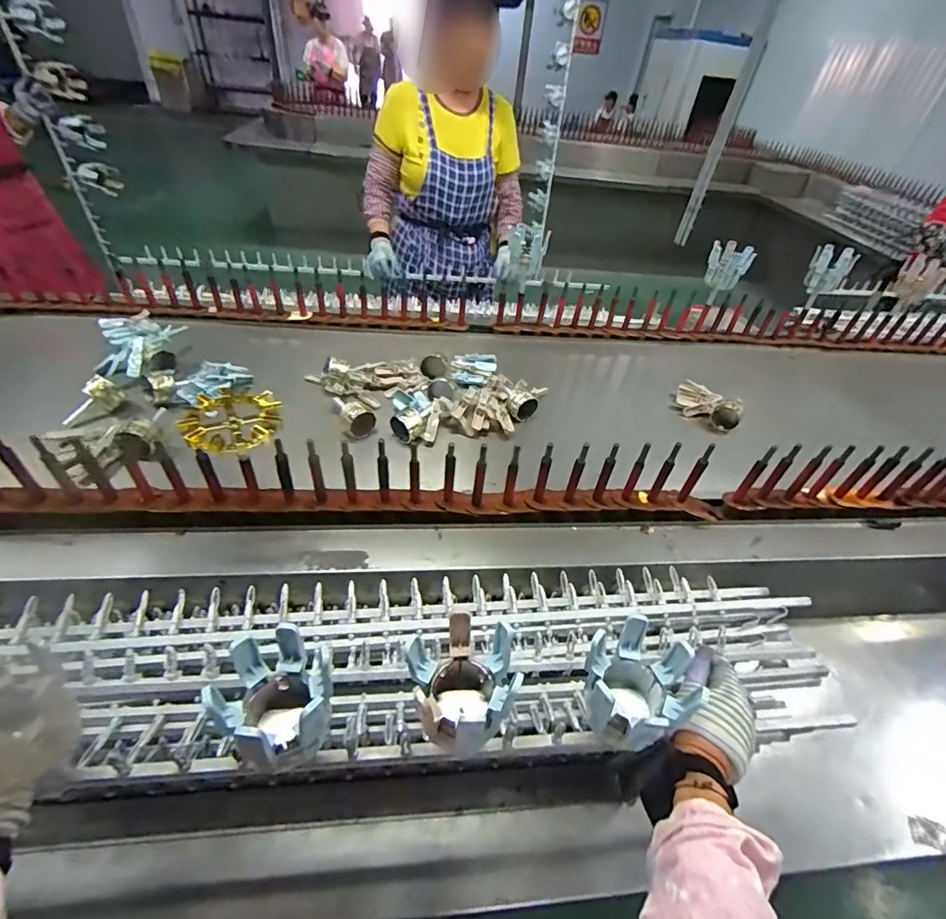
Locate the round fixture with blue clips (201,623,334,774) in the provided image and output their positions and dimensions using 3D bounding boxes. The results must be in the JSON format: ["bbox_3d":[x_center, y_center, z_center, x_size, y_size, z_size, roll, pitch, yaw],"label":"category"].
[{"bbox_3d":[-0.172,0.212,0.404,0.081,0.090,0.094,-3,42,-9],"label":"round fixture with blue clips"}]

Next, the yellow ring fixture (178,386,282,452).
[{"bbox_3d":[-0.321,-0.056,0.617,0.111,0.033,0.114,-3,42,-9],"label":"yellow ring fixture"}]

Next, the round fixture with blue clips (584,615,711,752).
[{"bbox_3d":[0.156,0.219,0.448,0.097,0.084,0.093,3,41,-2],"label":"round fixture with blue clips"}]

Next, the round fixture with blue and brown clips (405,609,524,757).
[{"bbox_3d":[-0.008,0.202,0.428,0.095,0.092,0.103,3,41,-2],"label":"round fixture with blue and brown clips"}]

